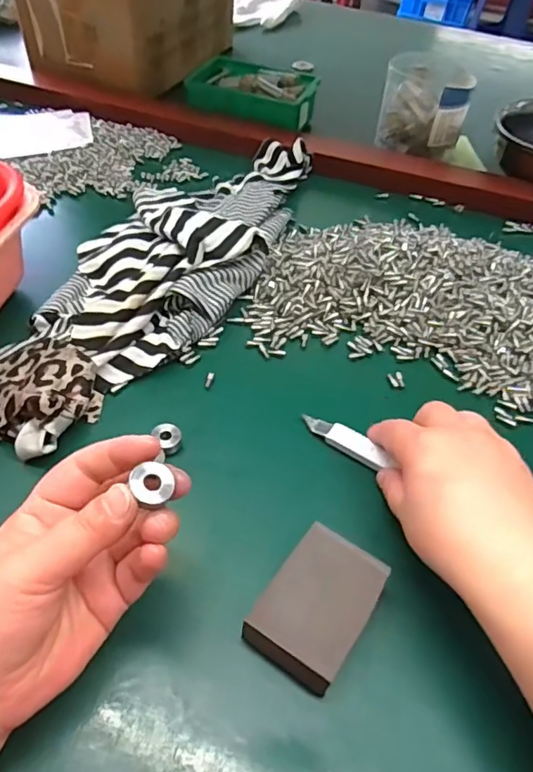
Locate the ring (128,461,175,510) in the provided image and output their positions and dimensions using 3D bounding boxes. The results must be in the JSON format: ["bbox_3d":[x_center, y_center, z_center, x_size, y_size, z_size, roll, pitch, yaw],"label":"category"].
[{"bbox_3d":[-0.050,0.042,0.246,0.016,0.004,0.018,5,67,-18],"label":"ring"}]

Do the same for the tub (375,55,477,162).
[{"bbox_3d":[0.185,-0.330,0.669,0.098,0.092,0.103,15,49,7],"label":"tub"}]

